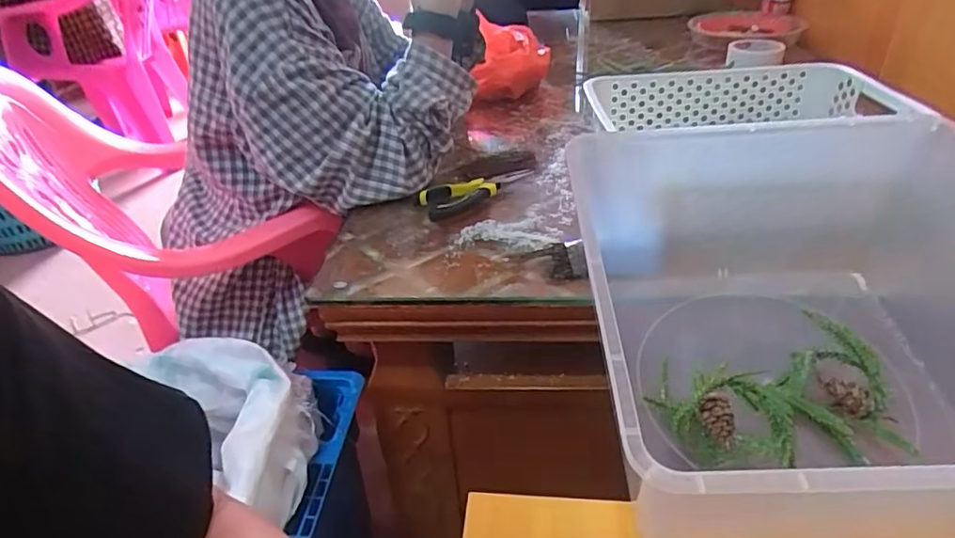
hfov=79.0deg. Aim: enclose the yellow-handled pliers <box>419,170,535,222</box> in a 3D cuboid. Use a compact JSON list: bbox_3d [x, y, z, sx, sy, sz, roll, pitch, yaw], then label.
[{"bbox_3d":[-0.002,-0.104,0.732,0.165,0.019,0.061,-26,39,-29],"label":"yellow-handled pliers"}]

